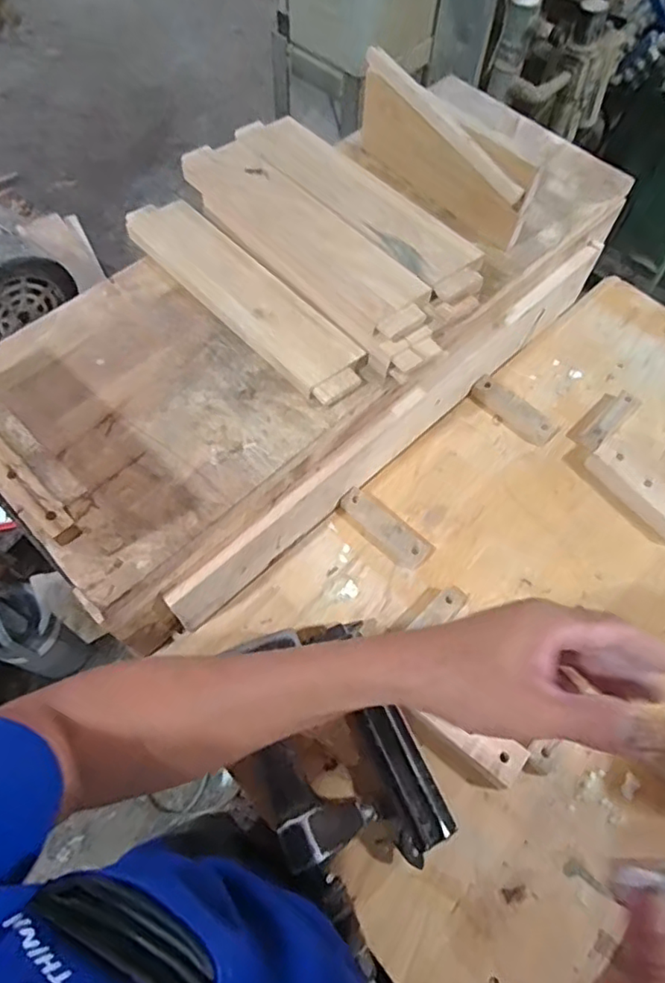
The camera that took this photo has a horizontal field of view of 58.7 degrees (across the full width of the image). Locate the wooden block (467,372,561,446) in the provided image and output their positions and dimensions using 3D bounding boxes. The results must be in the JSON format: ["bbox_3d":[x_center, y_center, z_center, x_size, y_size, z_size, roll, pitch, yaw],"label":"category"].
[{"bbox_3d":[0.226,-0.102,0.741,0.112,0.022,0.034,39,69,16],"label":"wooden block"}]

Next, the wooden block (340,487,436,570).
[{"bbox_3d":[0.058,0.041,0.663,0.113,0.019,0.042,37,68,15],"label":"wooden block"}]

